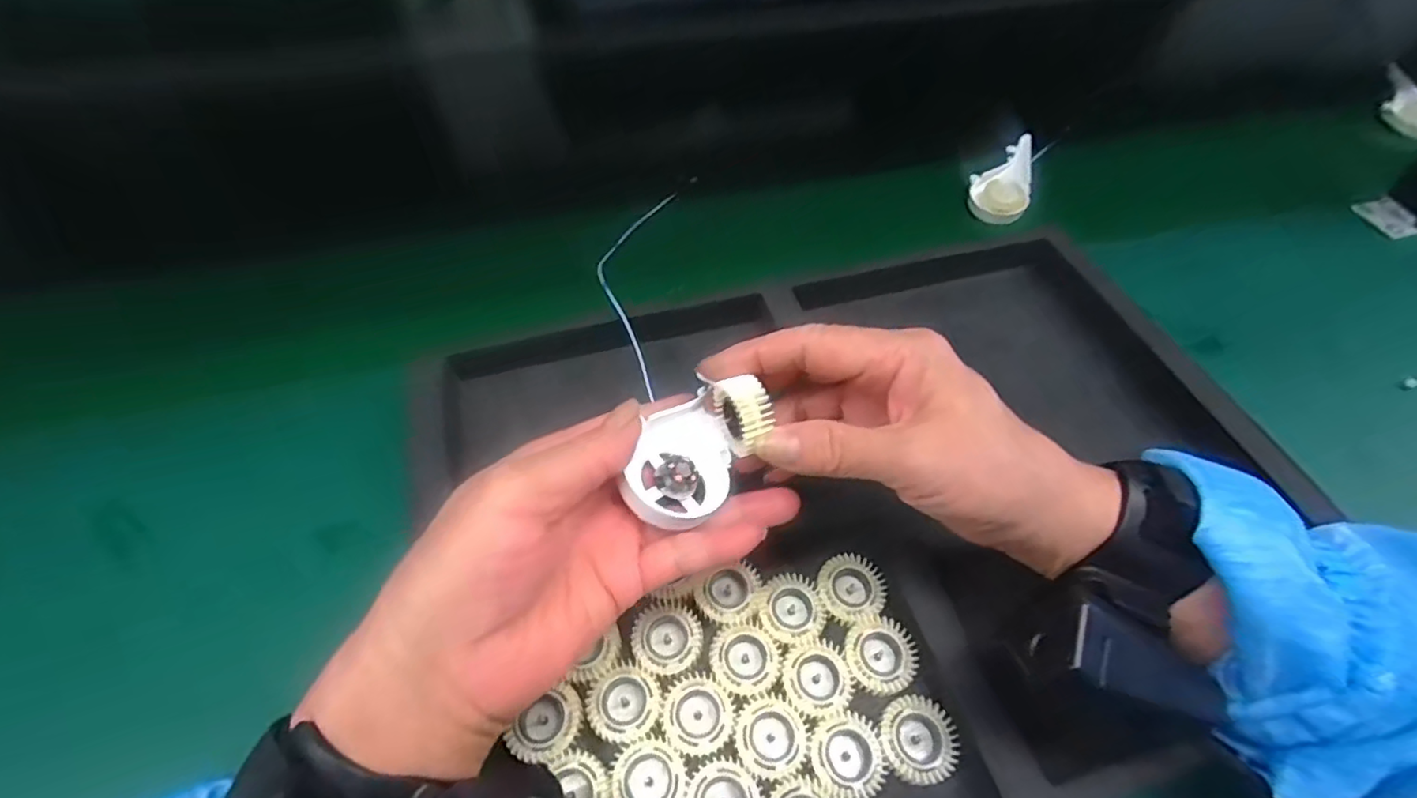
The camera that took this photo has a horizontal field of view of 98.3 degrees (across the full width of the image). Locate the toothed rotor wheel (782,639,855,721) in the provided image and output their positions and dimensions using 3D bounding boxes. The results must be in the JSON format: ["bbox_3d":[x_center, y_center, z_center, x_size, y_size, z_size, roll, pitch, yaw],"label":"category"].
[{"bbox_3d":[0.048,0.122,0.269,0.031,0.004,0.031,1,54,-1],"label":"toothed rotor wheel"}]

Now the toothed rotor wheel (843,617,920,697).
[{"bbox_3d":[0.078,0.116,0.278,0.031,0.008,0.032,1,54,-1],"label":"toothed rotor wheel"}]

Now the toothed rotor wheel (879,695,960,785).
[{"bbox_3d":[0.088,0.143,0.258,0.030,0.006,0.031,1,54,-1],"label":"toothed rotor wheel"}]

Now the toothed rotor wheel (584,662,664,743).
[{"bbox_3d":[-0.036,0.128,0.259,0.030,0.004,0.030,1,54,-1],"label":"toothed rotor wheel"}]

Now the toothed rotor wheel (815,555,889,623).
[{"bbox_3d":[0.069,0.091,0.295,0.031,0.008,0.030,1,54,-1],"label":"toothed rotor wheel"}]

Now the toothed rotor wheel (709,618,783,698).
[{"bbox_3d":[0.017,0.115,0.274,0.031,0.004,0.032,1,54,-1],"label":"toothed rotor wheel"}]

